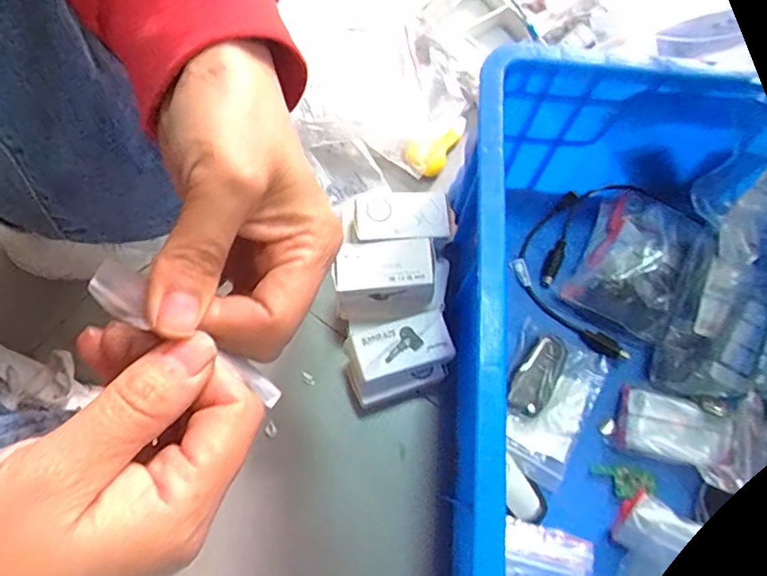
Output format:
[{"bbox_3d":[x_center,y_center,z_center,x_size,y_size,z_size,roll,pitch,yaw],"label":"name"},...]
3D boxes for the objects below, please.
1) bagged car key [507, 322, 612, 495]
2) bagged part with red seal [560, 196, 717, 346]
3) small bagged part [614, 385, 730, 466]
[{"bbox_3d":[0.125,0.089,0.410,0.074,0.013,0.110,29,73,9],"label":"bagged car key"},{"bbox_3d":[0.214,-0.024,0.433,0.090,0.042,0.119,27,73,8],"label":"bagged part with red seal"},{"bbox_3d":[0.221,0.107,0.401,0.073,0.015,0.048,15,72,4],"label":"small bagged part"}]

